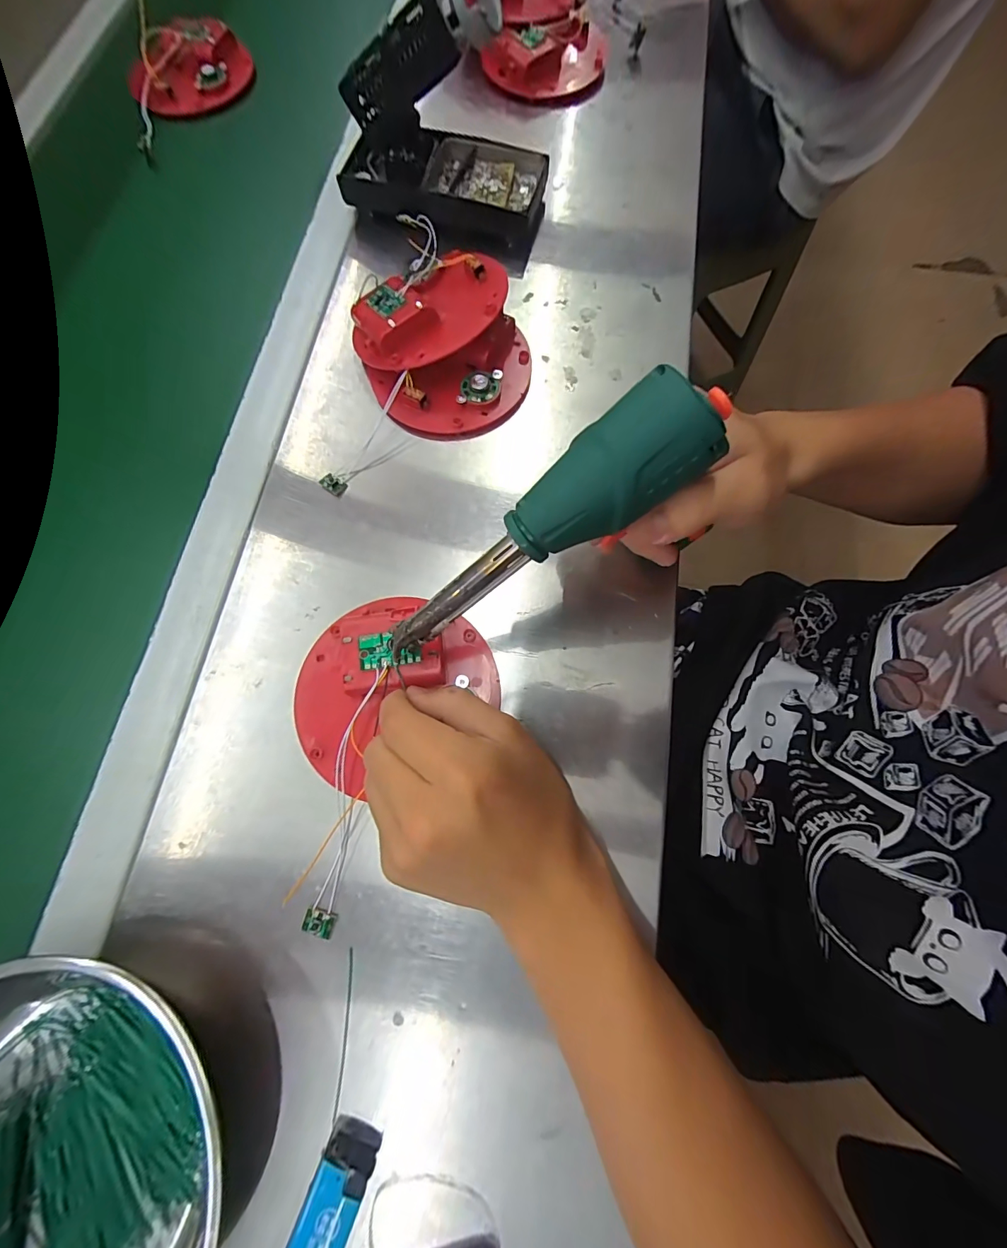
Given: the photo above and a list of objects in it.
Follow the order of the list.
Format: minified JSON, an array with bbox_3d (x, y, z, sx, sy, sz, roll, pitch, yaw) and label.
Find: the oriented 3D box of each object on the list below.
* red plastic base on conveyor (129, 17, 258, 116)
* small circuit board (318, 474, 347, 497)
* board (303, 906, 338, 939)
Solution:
[{"bbox_3d":[-0.316,-0.561,0.434,0.118,0.028,0.093,-22,76,-6],"label":"red plastic base on conveyor"},{"bbox_3d":[-0.121,-0.099,0.307,0.017,0.005,0.013,37,78,10],"label":"small circuit board"},{"bbox_3d":[-0.100,0.161,0.233,0.016,0.006,0.010,17,75,5],"label":"board"}]

